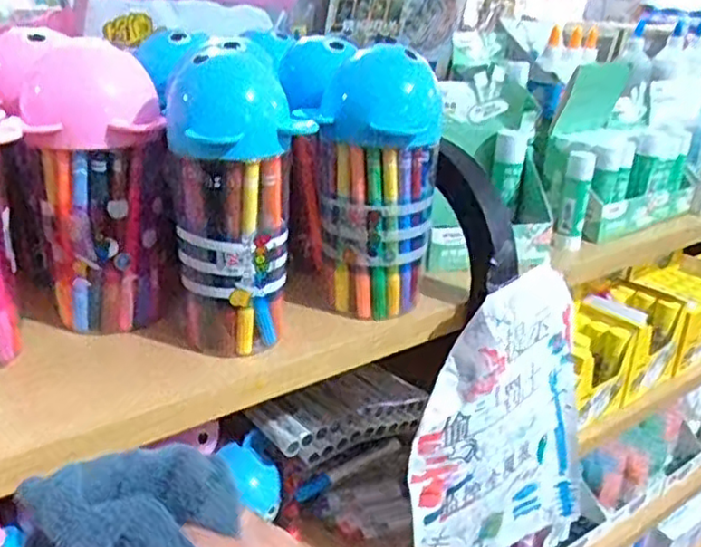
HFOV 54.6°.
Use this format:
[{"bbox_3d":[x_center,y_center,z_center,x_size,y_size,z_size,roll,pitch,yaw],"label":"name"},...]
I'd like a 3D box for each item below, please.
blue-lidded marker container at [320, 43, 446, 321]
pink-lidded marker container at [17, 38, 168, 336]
[{"bbox_3d":[0.023,-0.065,0.516,0.080,0.193,0.078,4,23,5],"label":"blue-lidded marker container"},{"bbox_3d":[-0.174,-0.054,0.472,0.085,0.189,0.074,-6,24,-18],"label":"pink-lidded marker container"}]

